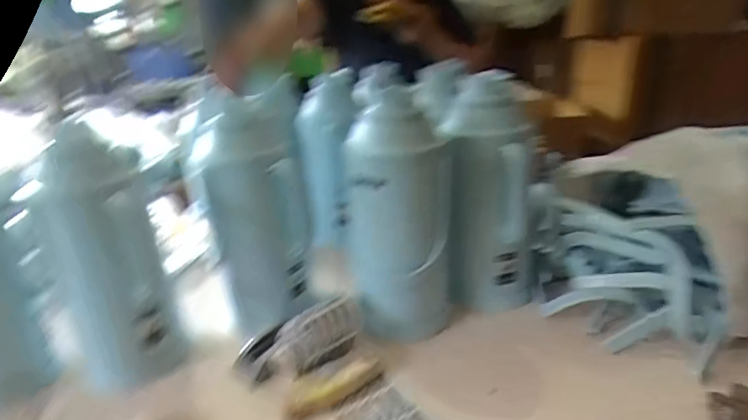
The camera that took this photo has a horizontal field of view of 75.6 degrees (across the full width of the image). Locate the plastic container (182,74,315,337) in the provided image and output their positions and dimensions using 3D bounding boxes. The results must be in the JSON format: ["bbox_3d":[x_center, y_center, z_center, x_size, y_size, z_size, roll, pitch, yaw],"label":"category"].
[{"bbox_3d":[-0.181,0.019,0.756,0.133,0.317,0.119,-15,21,-24],"label":"plastic container"}]

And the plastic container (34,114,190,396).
[{"bbox_3d":[-0.365,0.070,0.669,0.143,0.337,0.114,-19,23,-34],"label":"plastic container"}]

